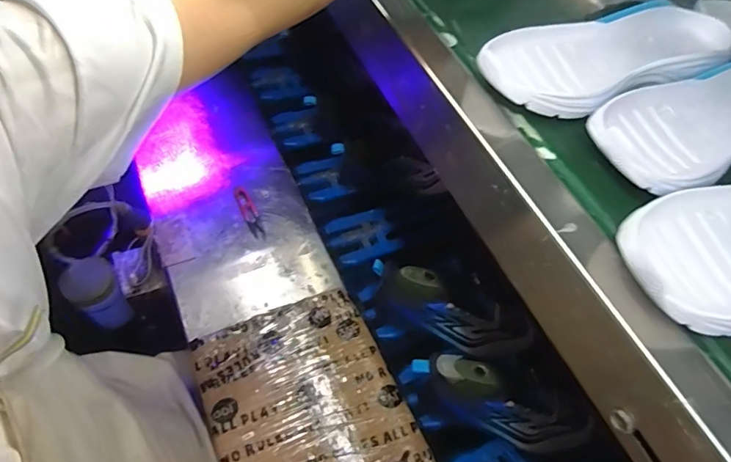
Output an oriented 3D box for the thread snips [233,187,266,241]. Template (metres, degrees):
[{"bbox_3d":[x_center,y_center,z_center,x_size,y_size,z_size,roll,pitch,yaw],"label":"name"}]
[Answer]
[{"bbox_3d":[-0.189,-0.030,0.744,0.024,0.015,0.100,-22,63,-20],"label":"thread snips"}]

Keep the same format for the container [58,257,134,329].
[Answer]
[{"bbox_3d":[-0.424,0.101,0.730,0.067,0.115,0.070,3,58,-5],"label":"container"}]

